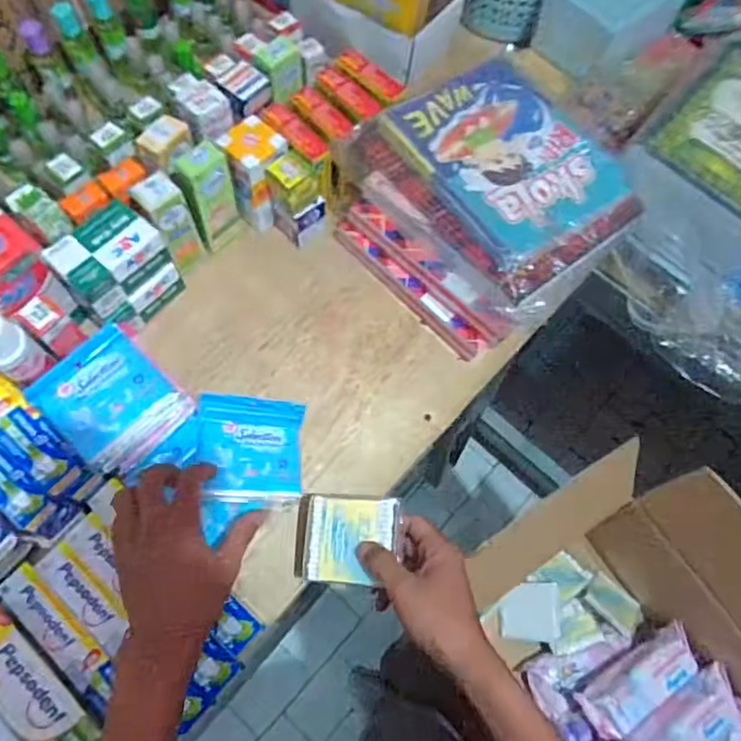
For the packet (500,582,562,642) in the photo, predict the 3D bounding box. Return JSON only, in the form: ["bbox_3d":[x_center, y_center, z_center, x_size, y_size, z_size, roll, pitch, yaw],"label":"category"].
[{"bbox_3d":[0.218,0.329,0.848,0.081,0.007,0.073,-9,73,29],"label":"packet"}]

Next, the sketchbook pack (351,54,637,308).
[{"bbox_3d":[0.132,-0.201,0.625,0.197,0.043,0.242,-37,74,-15],"label":"sketchbook pack"}]

